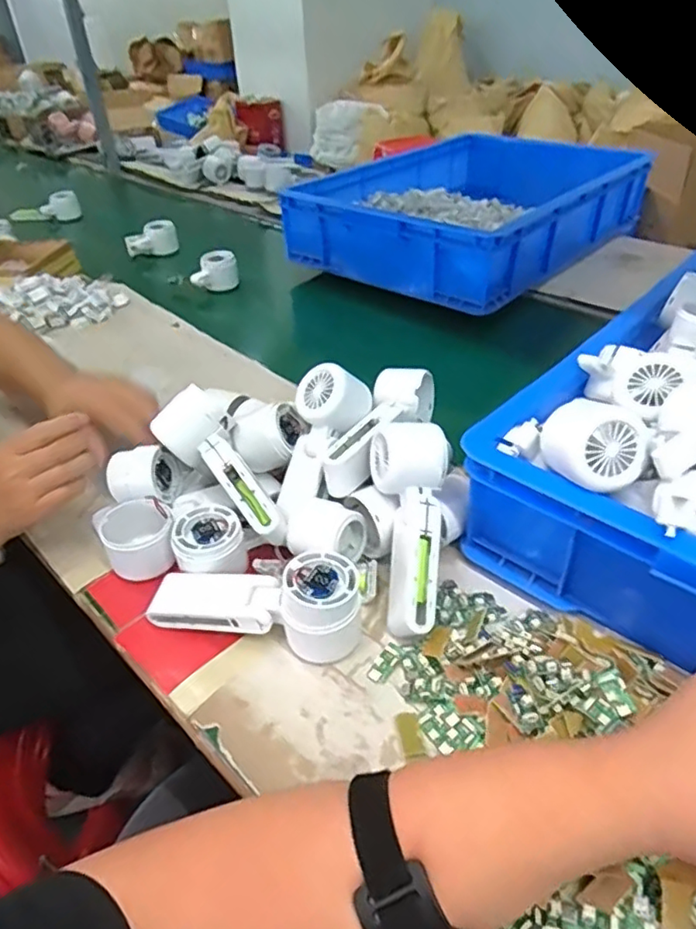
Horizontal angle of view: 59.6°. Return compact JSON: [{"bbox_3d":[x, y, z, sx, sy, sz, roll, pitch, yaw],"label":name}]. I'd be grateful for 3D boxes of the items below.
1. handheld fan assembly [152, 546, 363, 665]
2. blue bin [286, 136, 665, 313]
[{"bbox_3d":[-0.071,0.100,0.464,0.164,0.066,0.058,11,41,16],"label":"handheld fan assembly"},{"bbox_3d":[0.232,-0.459,1.075,0.398,0.115,0.603,28,48,32],"label":"blue bin"}]

